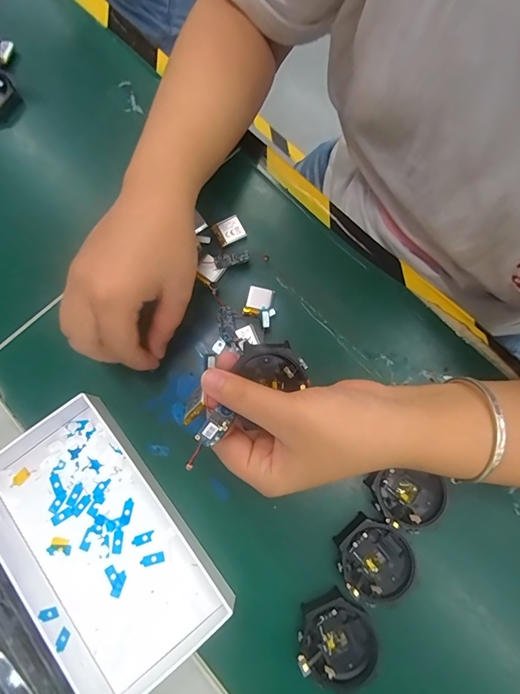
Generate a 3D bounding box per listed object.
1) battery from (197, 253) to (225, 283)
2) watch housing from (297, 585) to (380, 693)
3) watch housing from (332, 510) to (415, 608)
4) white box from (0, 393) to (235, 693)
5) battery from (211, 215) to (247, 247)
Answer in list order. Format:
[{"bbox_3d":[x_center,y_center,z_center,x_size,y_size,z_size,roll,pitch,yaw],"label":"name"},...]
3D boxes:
[{"bbox_3d":[-0.040,-0.062,0.300,0.018,0.007,0.017,36,82,9],"label":"battery"},{"bbox_3d":[0.049,0.189,0.242,0.050,0.011,0.049,-1,78,2],"label":"watch housing"},{"bbox_3d":[0.075,0.142,0.249,0.050,0.009,0.048,-1,78,2],"label":"watch housing"},{"bbox_3d":[-0.115,0.130,0.252,0.106,0.027,0.181,-40,79,-7],"label":"white box"},{"bbox_3d":[-0.025,-0.096,0.308,0.023,0.005,0.020,-28,78,-4],"label":"battery"}]

